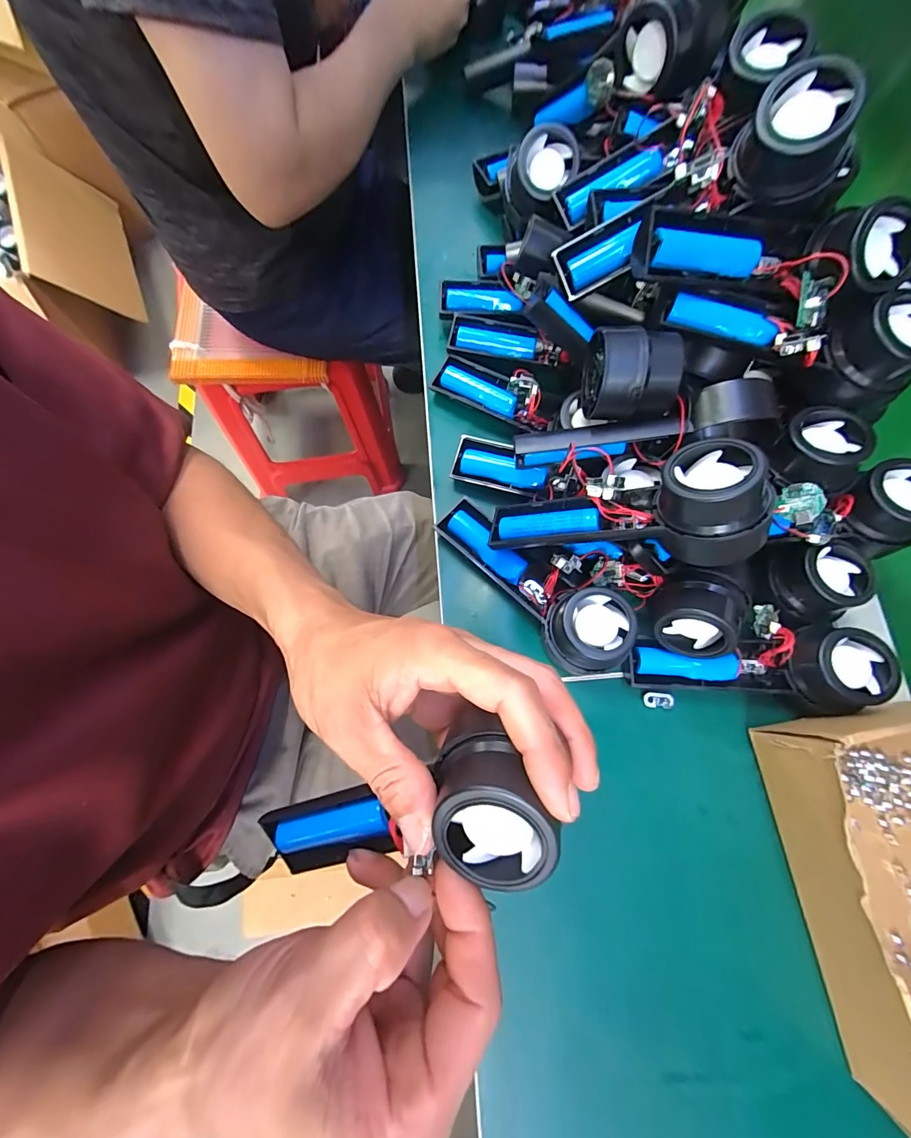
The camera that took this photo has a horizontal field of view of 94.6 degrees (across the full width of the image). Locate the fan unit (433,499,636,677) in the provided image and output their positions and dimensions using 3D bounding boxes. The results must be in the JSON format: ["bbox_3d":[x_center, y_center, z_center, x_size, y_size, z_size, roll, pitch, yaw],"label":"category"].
[{"bbox_3d":[0.056,0.006,0.300,0.055,0.043,0.162,-42,81,-12],"label":"fan unit"}]

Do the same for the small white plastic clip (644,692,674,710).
[{"bbox_3d":[0.145,0.094,0.301,0.020,0.005,0.011,4,75,-1],"label":"small white plastic clip"}]

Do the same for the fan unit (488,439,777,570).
[{"bbox_3d":[0.098,-0.038,0.264,0.157,0.044,0.059,-2,70,34],"label":"fan unit"}]

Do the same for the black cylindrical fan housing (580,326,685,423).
[{"bbox_3d":[0.113,-0.123,0.269,0.054,0.048,0.045,11,75,0],"label":"black cylindrical fan housing"}]

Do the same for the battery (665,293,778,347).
[{"bbox_3d":[0.165,-0.155,0.260,0.062,0.013,0.020,16,75,2],"label":"battery"}]

